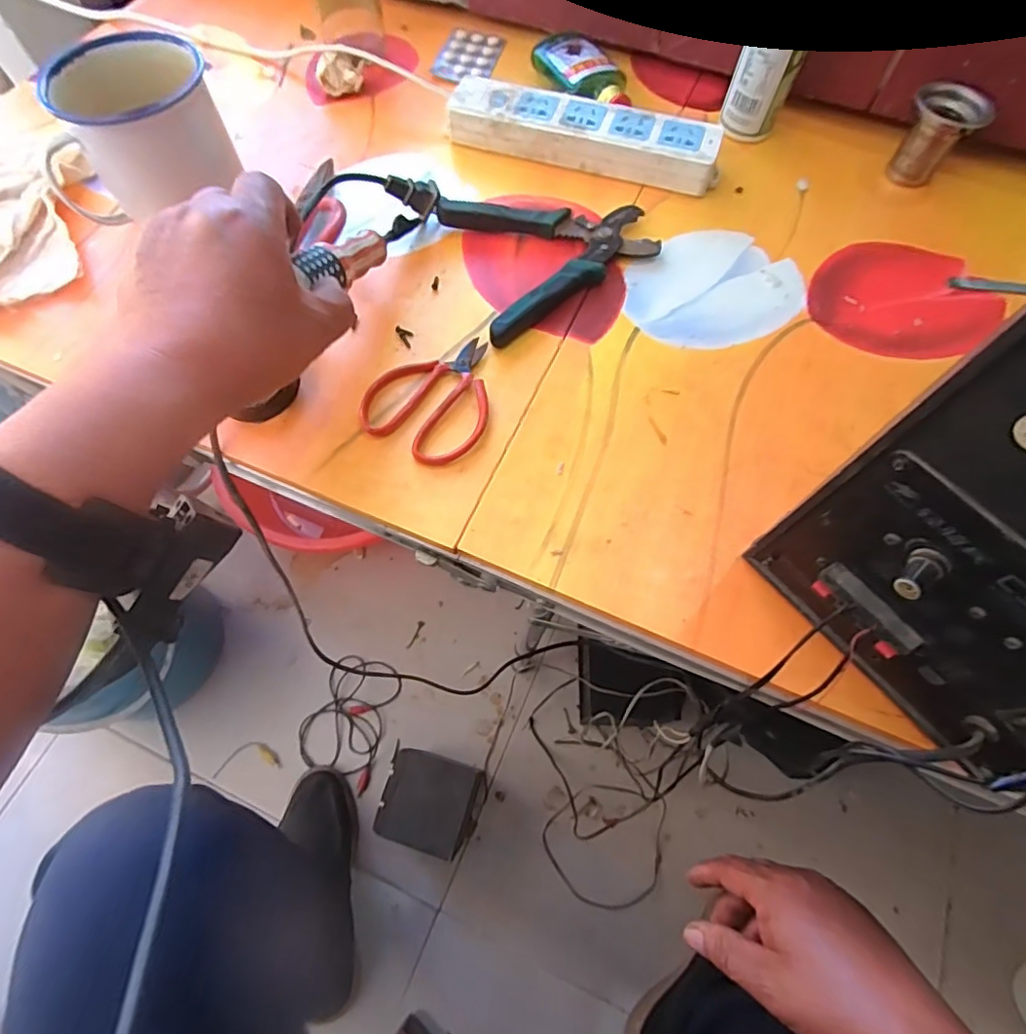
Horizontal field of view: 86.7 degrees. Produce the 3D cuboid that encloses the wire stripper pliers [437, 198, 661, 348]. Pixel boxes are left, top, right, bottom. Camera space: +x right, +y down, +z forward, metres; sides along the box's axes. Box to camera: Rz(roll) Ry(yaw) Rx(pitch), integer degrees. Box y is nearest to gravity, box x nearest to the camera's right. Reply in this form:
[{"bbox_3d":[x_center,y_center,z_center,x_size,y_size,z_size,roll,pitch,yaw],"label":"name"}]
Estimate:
[{"bbox_3d":[0.035,-0.208,0.423,0.152,0.019,0.133,-19,68,-9],"label":"wire stripper pliers"}]

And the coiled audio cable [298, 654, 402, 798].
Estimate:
[{"bbox_3d":[-0.243,0.293,0.797,0.119,0.009,0.171,14,67,5],"label":"coiled audio cable"}]

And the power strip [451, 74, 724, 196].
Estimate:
[{"bbox_3d":[0.061,-0.327,0.466,0.226,0.031,0.053,18,67,7],"label":"power strip"}]

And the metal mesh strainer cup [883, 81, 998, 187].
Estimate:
[{"bbox_3d":[0.353,-0.320,0.456,0.045,0.058,0.050,1,66,-1],"label":"metal mesh strainer cup"}]

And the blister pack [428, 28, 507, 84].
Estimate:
[{"bbox_3d":[-0.042,-0.461,0.541,0.058,0.004,0.083,14,67,5],"label":"blister pack"}]

